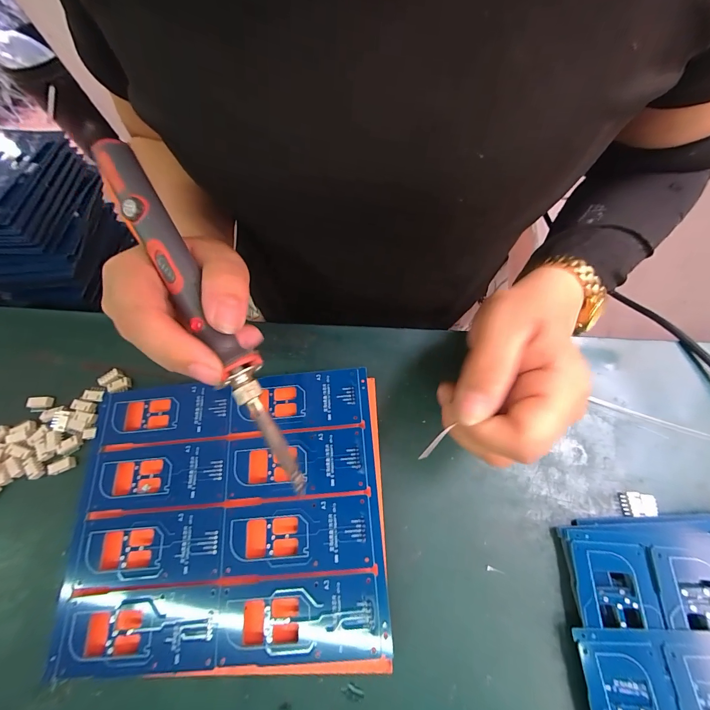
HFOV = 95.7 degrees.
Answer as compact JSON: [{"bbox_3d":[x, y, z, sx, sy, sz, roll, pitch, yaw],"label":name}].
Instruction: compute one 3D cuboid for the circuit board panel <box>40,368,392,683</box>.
[{"bbox_3d":[-0.081,0.092,0.199,0.182,0.004,0.156,-6,69,2],"label":"circuit board panel"}]

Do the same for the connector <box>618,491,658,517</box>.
[{"bbox_3d":[0.180,0.094,0.203,0.019,0.005,0.014,2,70,4],"label":"connector"}]

